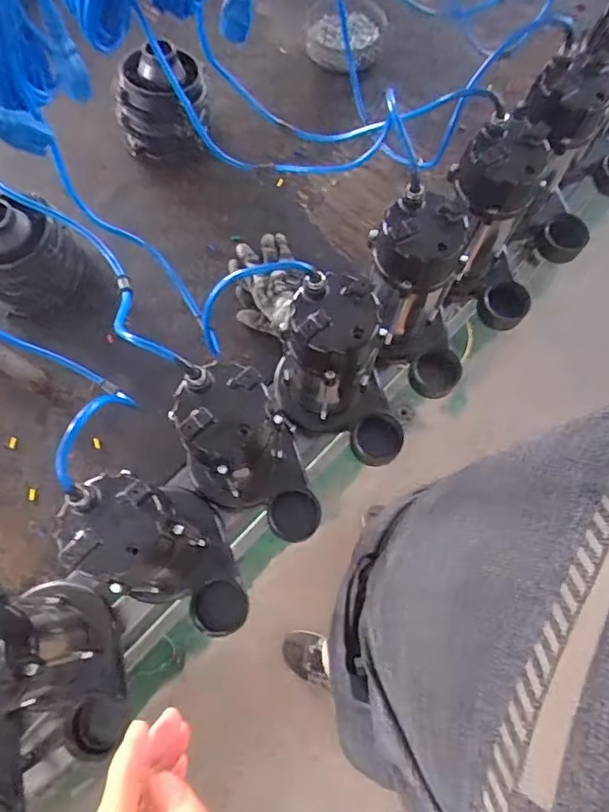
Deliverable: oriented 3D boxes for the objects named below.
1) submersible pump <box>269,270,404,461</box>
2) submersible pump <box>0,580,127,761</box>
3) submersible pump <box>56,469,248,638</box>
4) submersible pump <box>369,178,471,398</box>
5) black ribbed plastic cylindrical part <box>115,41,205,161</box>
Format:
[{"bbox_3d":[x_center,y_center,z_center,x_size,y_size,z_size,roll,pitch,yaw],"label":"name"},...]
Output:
[{"bbox_3d":[0.050,-0.037,0.644,0.175,0.236,0.107,26,73,7],"label":"submersible pump"},{"bbox_3d":[-0.265,0.268,0.541,0.109,0.245,0.178,-12,72,-5],"label":"submersible pump"},{"bbox_3d":[-0.131,0.157,0.588,0.175,0.252,0.114,39,75,11],"label":"submersible pump"},{"bbox_3d":[0.148,-0.122,0.681,0.092,0.237,0.163,-28,74,-10],"label":"submersible pump"},{"bbox_3d":[-0.224,-0.465,0.858,0.131,0.113,0.109,3,71,0],"label":"black ribbed plastic cylindrical part"}]

